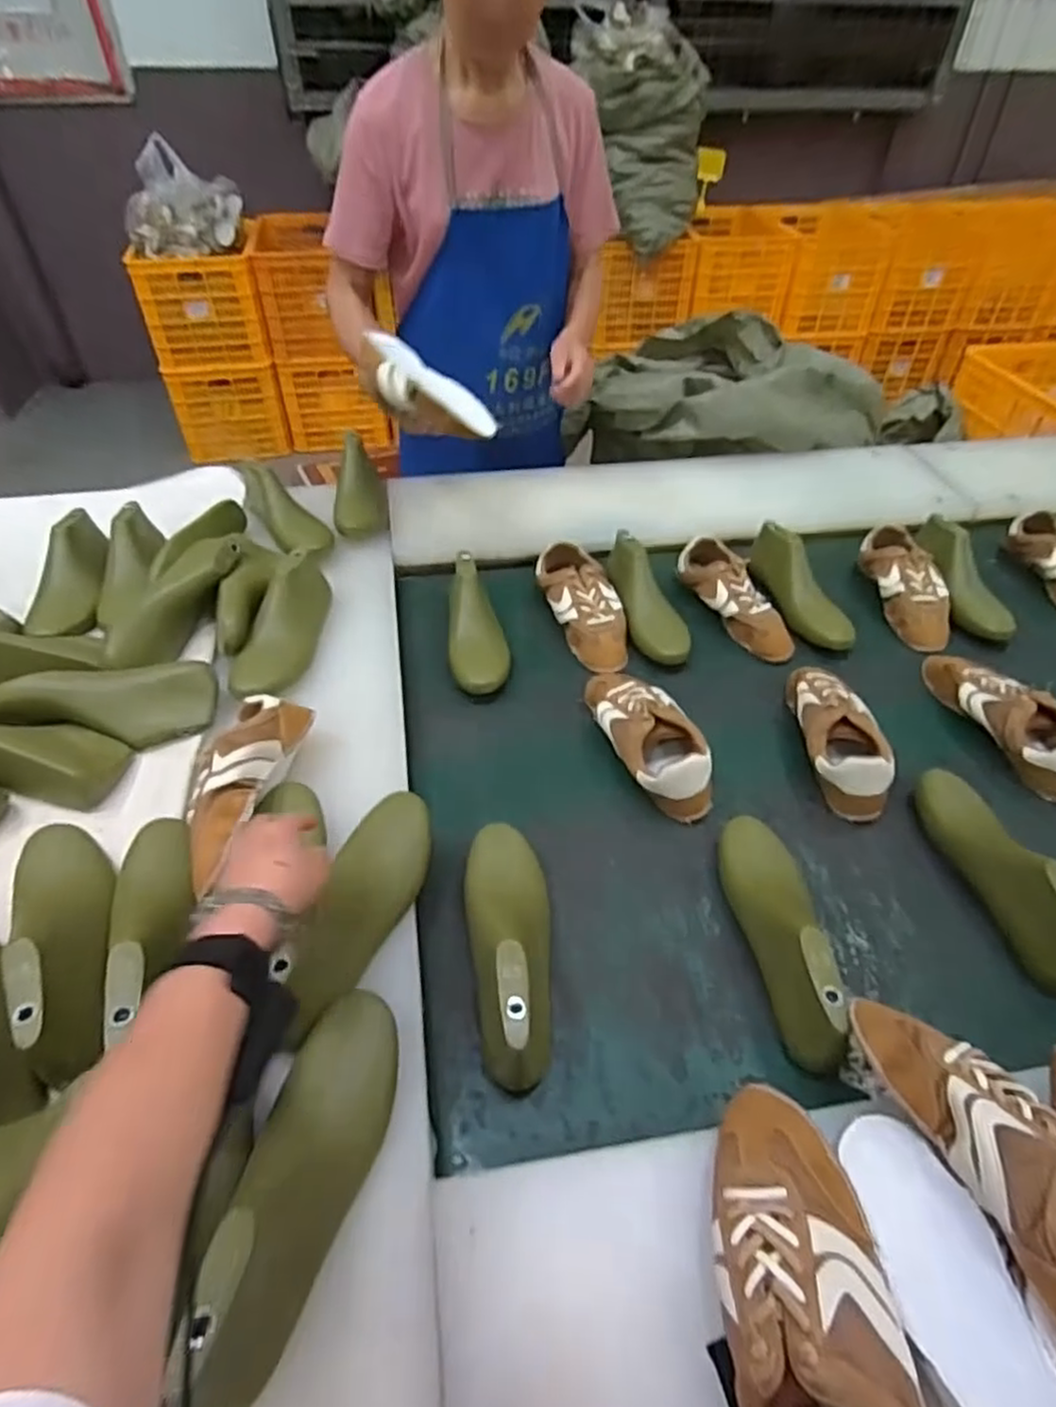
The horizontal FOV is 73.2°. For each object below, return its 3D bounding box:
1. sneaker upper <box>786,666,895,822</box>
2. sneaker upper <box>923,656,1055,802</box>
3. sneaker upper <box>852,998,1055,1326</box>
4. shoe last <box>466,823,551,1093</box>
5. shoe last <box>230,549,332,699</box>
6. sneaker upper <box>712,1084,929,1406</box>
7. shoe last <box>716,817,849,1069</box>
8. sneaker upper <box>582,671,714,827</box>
[{"bbox_3d":[0.367,0.035,0.855,0.098,0.085,0.206,5,46,5],"label":"sneaker upper"},{"bbox_3d":[0.595,0.012,0.894,0.072,0.081,0.244,-14,47,-13],"label":"sneaker upper"},{"bbox_3d":[0.336,0.295,0.480,0.107,0.062,0.240,-16,48,-15],"label":"sneaker upper"},{"bbox_3d":[-0.017,0.216,0.660,0.077,0.091,0.247,-3,46,-3],"label":"shoe last"},{"bbox_3d":[-0.315,-0.104,0.930,0.070,0.075,0.235,9,60,9],"label":"shoe last"},{"bbox_3d":[0.174,0.371,0.447,0.102,0.076,0.229,0,45,0],"label":"sneaker upper"},{"bbox_3d":[0.239,0.211,0.672,0.081,0.091,0.233,3,46,3],"label":"shoe last"},{"bbox_3d":[0.137,0.024,0.855,0.087,0.072,0.249,-17,48,-16],"label":"sneaker upper"}]

